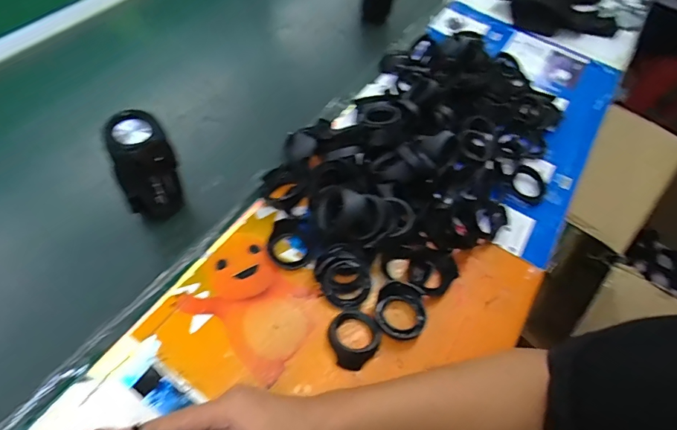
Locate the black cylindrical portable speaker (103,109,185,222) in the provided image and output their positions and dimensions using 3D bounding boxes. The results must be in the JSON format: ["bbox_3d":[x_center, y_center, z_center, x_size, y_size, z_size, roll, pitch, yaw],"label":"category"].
[{"bbox_3d":[-0.226,-0.051,0.515,0.055,0.145,0.056,8,56,-2],"label":"black cylindrical portable speaker"}]

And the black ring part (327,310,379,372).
[{"bbox_3d":[0.017,0.140,0.483,0.057,0.020,0.064,23,56,8],"label":"black ring part"}]

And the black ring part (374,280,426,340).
[{"bbox_3d":[0.074,0.113,0.500,0.059,0.019,0.064,4,56,-5],"label":"black ring part"}]

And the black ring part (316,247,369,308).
[{"bbox_3d":[0.004,0.073,0.510,0.051,0.034,0.068,-27,64,-23],"label":"black ring part"}]

